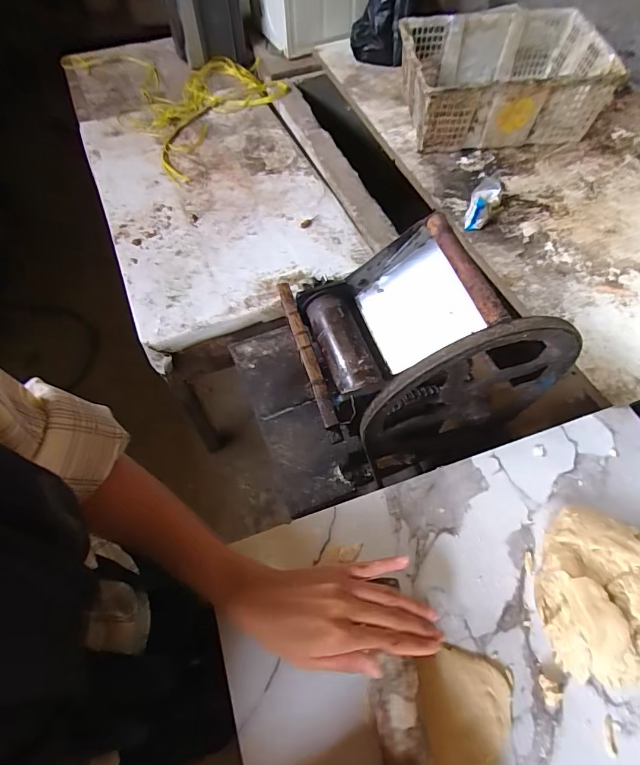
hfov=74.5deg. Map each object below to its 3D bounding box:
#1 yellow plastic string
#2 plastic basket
[{"bbox_3d":[-0.443,-0.922,1.329,0.500,0.027,0.773,-39,66,-18],"label":"yellow plastic string"},{"bbox_3d":[0.458,-0.784,1.101,0.473,0.179,0.361,-5,59,1],"label":"plastic basket"}]

